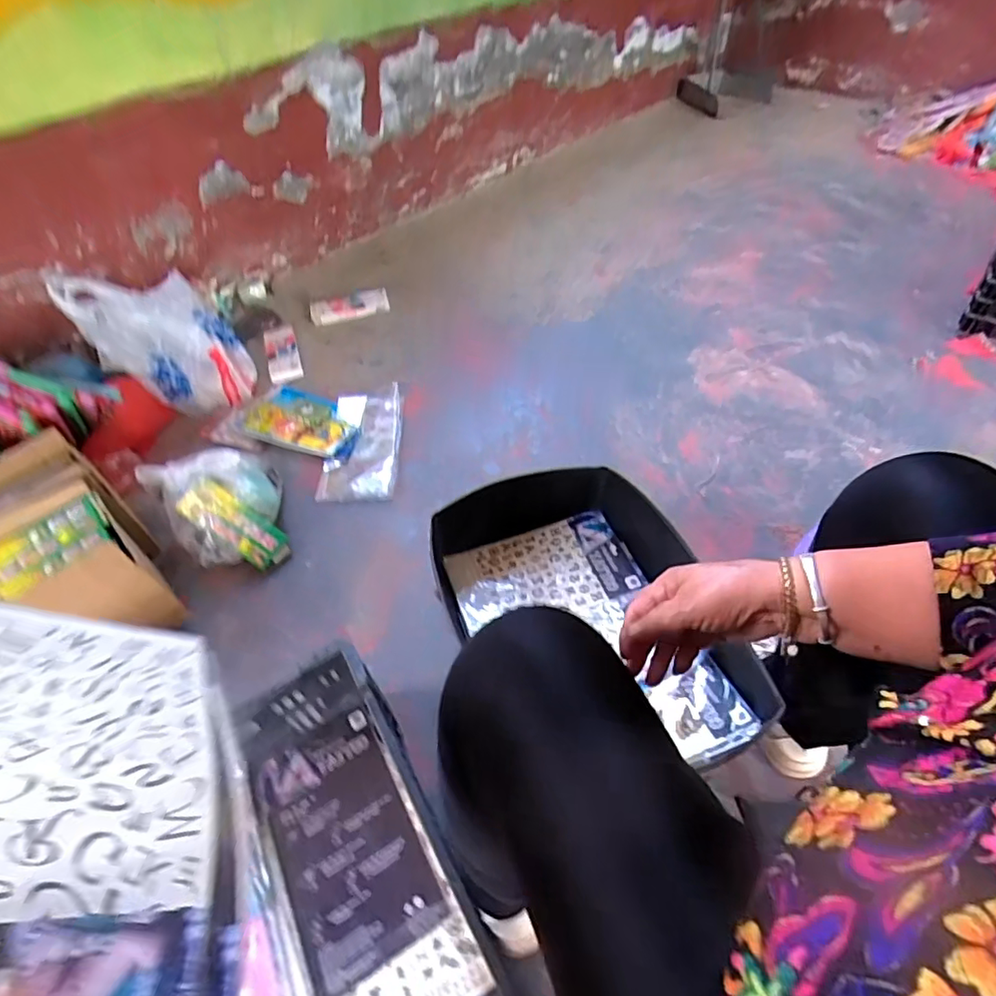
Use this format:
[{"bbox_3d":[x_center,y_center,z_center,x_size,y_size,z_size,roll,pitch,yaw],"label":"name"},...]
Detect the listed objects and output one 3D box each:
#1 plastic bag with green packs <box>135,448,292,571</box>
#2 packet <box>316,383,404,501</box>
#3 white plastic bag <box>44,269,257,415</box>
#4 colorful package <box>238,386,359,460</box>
[{"bbox_3d":[-0.483,0.016,0.973,0.202,0.147,0.206,-32,53,-22],"label":"plastic bag with green packs"},{"bbox_3d":[-0.288,-0.121,1.156,0.158,0.027,0.310,-3,48,2],"label":"packet"},{"bbox_3d":[-0.725,-0.345,1.194,0.274,0.301,0.204,-37,55,-25],"label":"white plastic bag"},{"bbox_3d":[-0.436,-0.180,1.217,0.288,0.025,0.172,15,51,17],"label":"colorful package"}]

